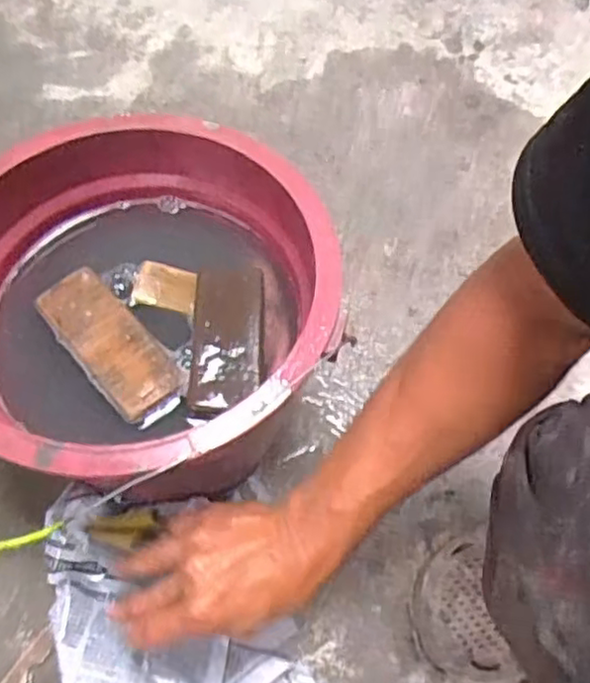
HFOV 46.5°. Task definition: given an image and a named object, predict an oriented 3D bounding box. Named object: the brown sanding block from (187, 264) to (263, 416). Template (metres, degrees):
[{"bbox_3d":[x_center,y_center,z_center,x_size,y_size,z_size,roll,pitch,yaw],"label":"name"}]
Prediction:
[{"bbox_3d":[-0.049,-0.006,0.507,0.051,0.015,0.118,0,63,0],"label":"brown sanding block"}]

